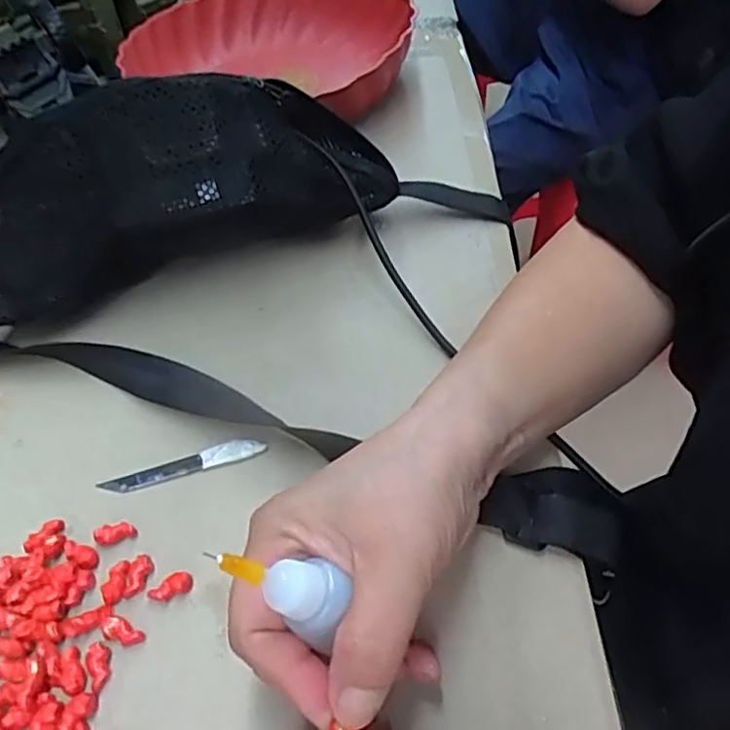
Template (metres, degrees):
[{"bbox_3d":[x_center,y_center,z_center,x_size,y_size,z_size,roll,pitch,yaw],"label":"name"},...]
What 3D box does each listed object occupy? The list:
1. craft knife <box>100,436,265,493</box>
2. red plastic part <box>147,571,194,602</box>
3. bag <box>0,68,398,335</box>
[{"bbox_3d":[-0.090,0.049,0.316,0.081,0.007,0.011,-13,49,-6],"label":"craft knife"},{"bbox_3d":[-0.084,0.095,0.275,0.019,0.007,0.008,-21,50,-13],"label":"red plastic part"},{"bbox_3d":[-0.112,-0.090,0.368,0.266,0.113,0.063,-19,50,-11],"label":"bag"}]

